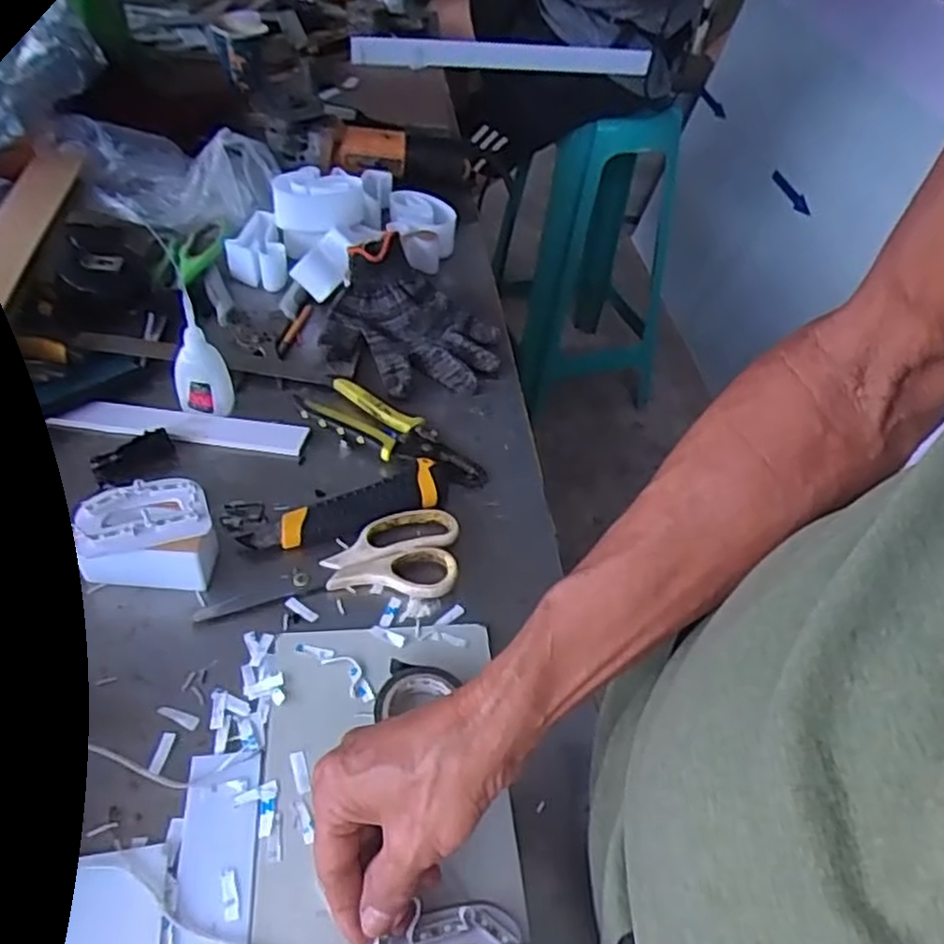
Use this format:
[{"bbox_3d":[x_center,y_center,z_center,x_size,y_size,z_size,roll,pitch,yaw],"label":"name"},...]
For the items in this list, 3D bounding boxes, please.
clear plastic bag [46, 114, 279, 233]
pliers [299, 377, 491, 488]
[{"bbox_3d":[-0.356,-0.349,0.841,0.251,0.067,0.161,8,45,2],"label":"clear plastic bag"},{"bbox_3d":[-0.064,-0.033,0.625,0.164,0.022,0.059,25,48,18],"label":"pliers"}]

